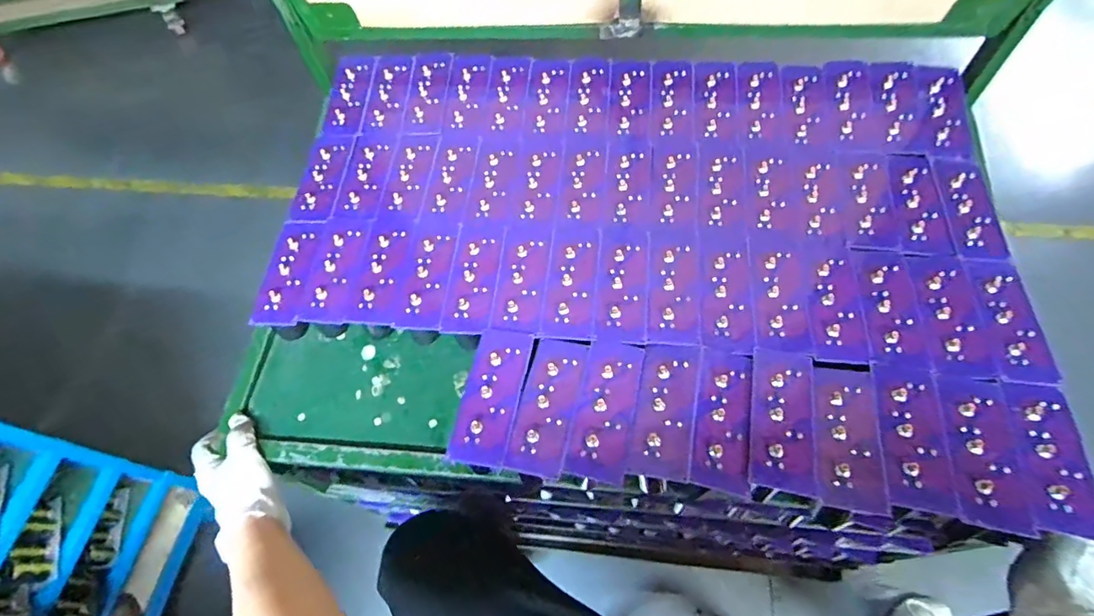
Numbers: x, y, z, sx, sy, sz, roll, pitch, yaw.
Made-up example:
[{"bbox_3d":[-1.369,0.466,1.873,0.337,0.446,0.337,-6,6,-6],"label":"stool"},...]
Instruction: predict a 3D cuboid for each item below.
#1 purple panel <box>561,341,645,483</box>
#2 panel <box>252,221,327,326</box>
[{"bbox_3d":[0.055,0.092,0.498,0.053,0.016,0.134,10,64,8],"label":"purple panel"},{"bbox_3d":[-0.290,-0.042,0.600,0.050,0.008,0.129,3,64,7],"label":"panel"}]

